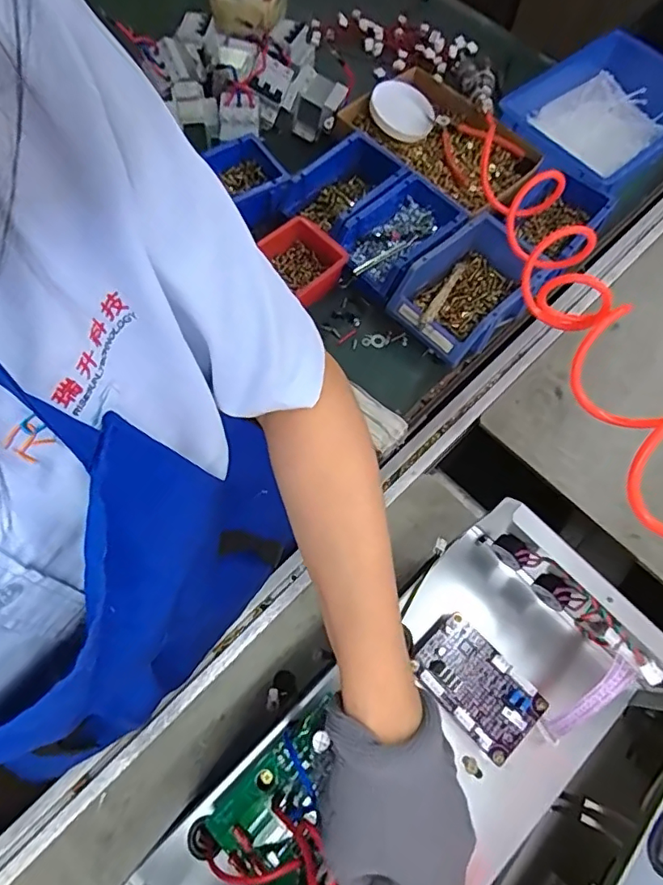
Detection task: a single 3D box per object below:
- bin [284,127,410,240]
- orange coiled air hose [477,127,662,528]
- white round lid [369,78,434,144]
[{"bbox_3d":[0.024,-0.356,0.763,0.104,0.062,0.149,40,73,12],"label":"bin"},{"bbox_3d":[0.271,-0.069,0.483,0.118,0.101,0.918,1,46,-2],"label":"orange coiled air hose"},{"bbox_3d":[0.103,-0.486,0.794,0.100,0.013,0.082,43,81,0],"label":"white round lid"}]

